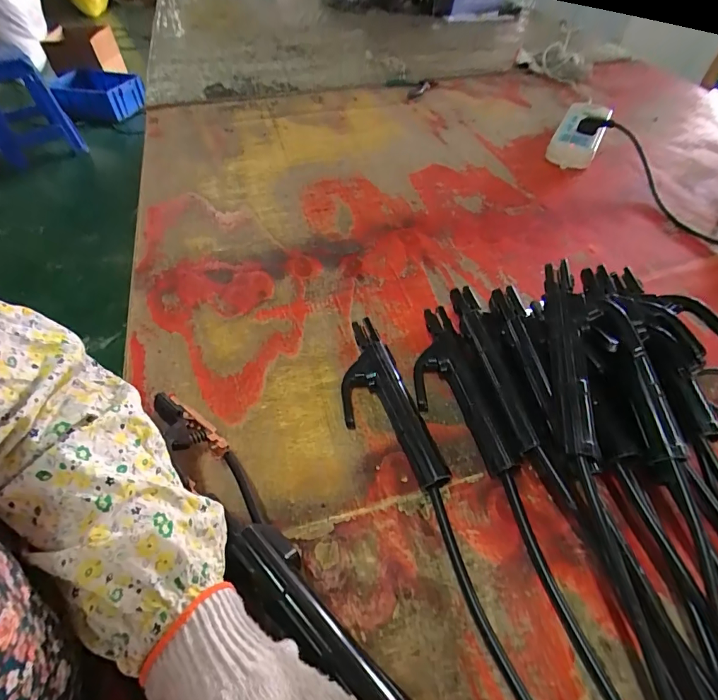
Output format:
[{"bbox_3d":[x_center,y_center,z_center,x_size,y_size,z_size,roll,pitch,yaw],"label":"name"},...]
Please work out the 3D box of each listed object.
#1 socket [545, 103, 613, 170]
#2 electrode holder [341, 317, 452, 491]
[{"bbox_3d":[0.405,-0.399,0.750,0.078,0.035,0.206,24,55,18],"label":"socket"},{"bbox_3d":[0.021,0.049,0.402,0.069,0.036,0.186,-13,53,-10],"label":"electrode holder"}]

